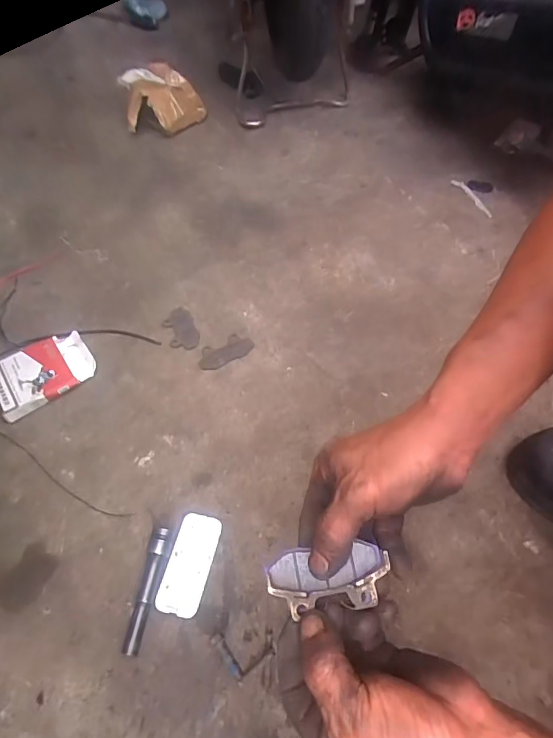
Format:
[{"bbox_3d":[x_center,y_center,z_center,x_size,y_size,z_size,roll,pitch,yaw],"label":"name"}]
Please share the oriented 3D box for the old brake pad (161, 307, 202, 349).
[{"bbox_3d":[-0.131,-0.055,0.603,0.041,0.007,0.074,-22,56,-10],"label":"old brake pad"}]

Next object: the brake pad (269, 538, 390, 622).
[{"bbox_3d":[0.032,0.131,0.277,0.073,0.018,0.036,-9,55,5],"label":"brake pad"}]

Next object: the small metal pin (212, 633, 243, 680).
[{"bbox_3d":[-0.043,0.252,0.387,0.011,0.010,0.041,-35,60,-19],"label":"small metal pin"}]

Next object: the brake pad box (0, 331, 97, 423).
[{"bbox_3d":[-0.303,0.002,0.571,0.120,0.025,0.098,-32,59,-17],"label":"brake pad box"}]

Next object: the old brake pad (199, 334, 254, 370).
[{"bbox_3d":[-0.069,-0.024,0.584,0.075,0.005,0.039,-27,57,-14],"label":"old brake pad"}]

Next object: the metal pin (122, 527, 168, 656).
[{"bbox_3d":[-0.122,0.208,0.416,0.014,0.022,0.106,6,56,9],"label":"metal pin"}]

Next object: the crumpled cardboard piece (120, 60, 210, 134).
[{"bbox_3d":[-0.236,-0.562,0.904,0.156,0.083,0.181,-16,55,-7],"label":"crumpled cardboard piece"}]

